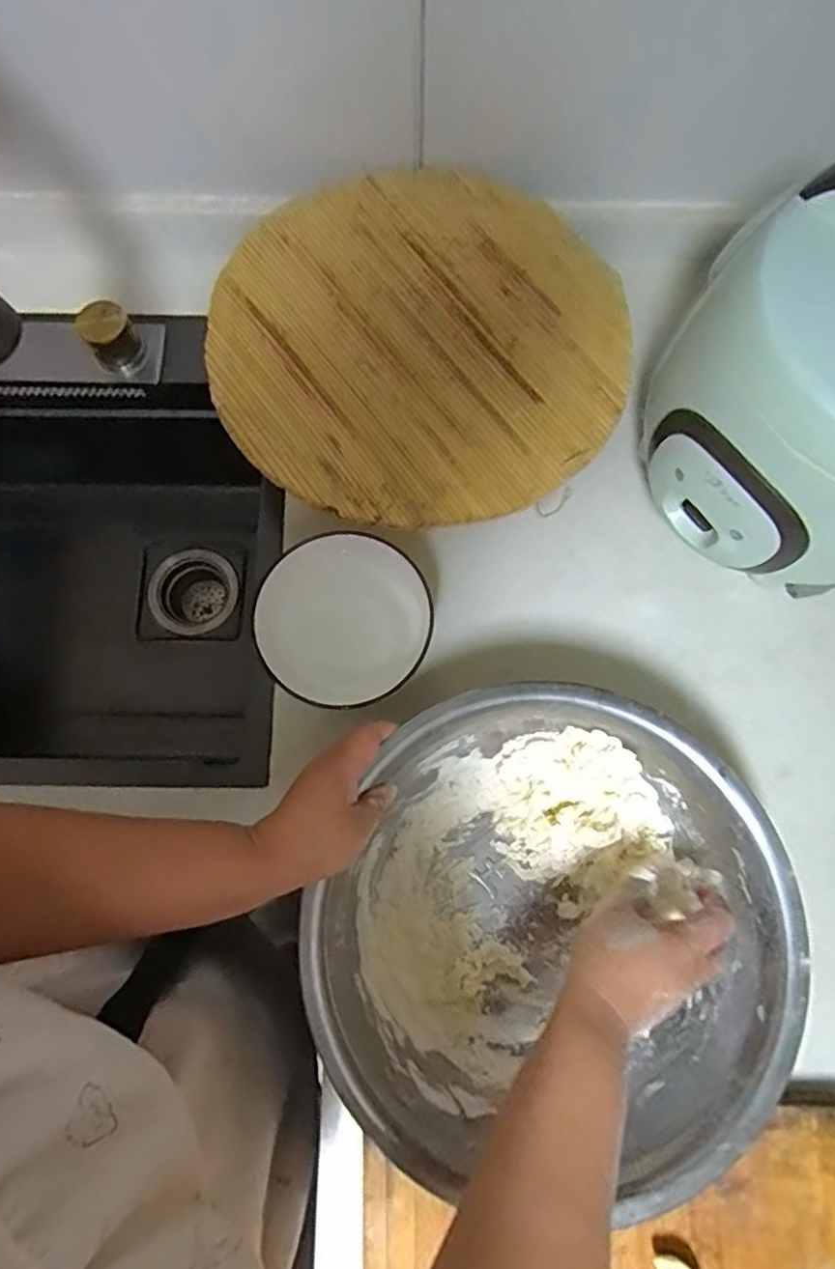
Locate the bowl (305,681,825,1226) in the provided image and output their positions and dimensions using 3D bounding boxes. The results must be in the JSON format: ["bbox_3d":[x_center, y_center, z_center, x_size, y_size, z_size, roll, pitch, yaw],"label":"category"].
[{"bbox_3d":[0.090,0.197,0.461,0.311,0.092,0.299,0,77,0],"label":"bowl"}]

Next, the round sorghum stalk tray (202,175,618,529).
[{"bbox_3d":[0.004,-0.245,0.526,0.327,0.019,0.331,0,77,0],"label":"round sorghum stalk tray"}]

